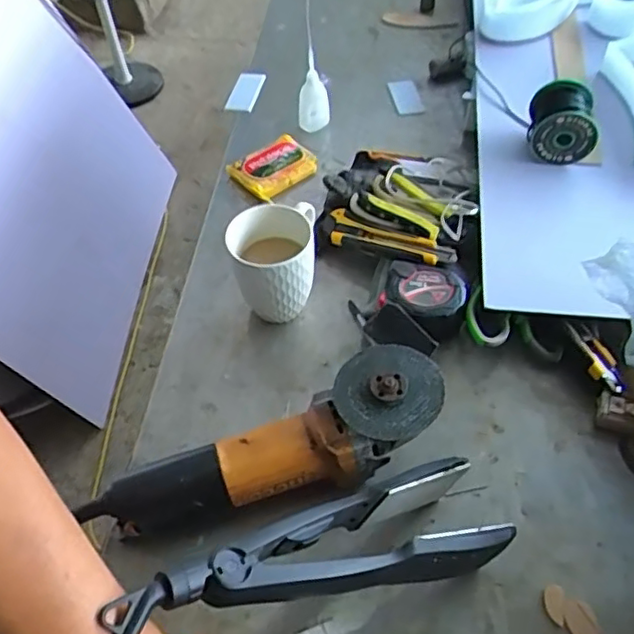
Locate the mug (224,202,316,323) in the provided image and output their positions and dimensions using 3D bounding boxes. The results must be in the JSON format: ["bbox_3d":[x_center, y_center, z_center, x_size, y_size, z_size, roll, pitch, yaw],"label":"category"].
[{"bbox_3d":[-0.043,-0.049,0.655,0.084,0.108,0.097,-1,50,2],"label":"mug"}]

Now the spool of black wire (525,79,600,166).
[{"bbox_3d":[0.284,-0.229,0.741,0.070,0.072,0.075,4,52,8],"label":"spool of black wire"}]

